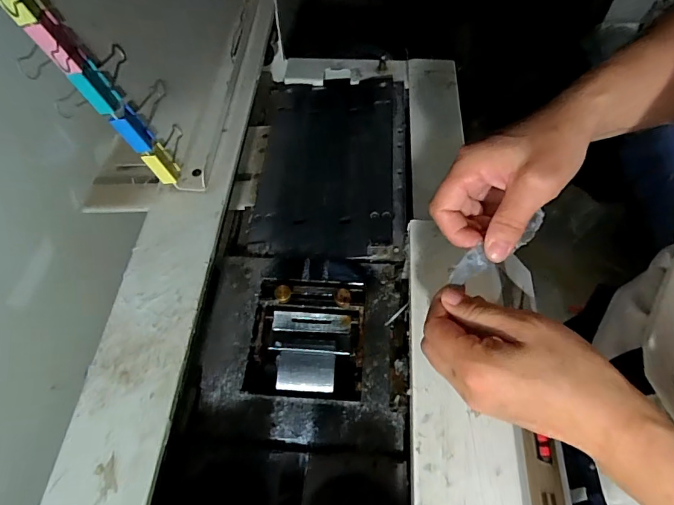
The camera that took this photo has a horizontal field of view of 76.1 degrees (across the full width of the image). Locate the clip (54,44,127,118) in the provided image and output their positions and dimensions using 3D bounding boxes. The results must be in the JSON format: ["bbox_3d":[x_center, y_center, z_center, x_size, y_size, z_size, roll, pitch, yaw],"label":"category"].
[{"bbox_3d":[-0.199,-0.143,0.359,0.021,0.037,0.092,5,60,4],"label":"clip"}]

